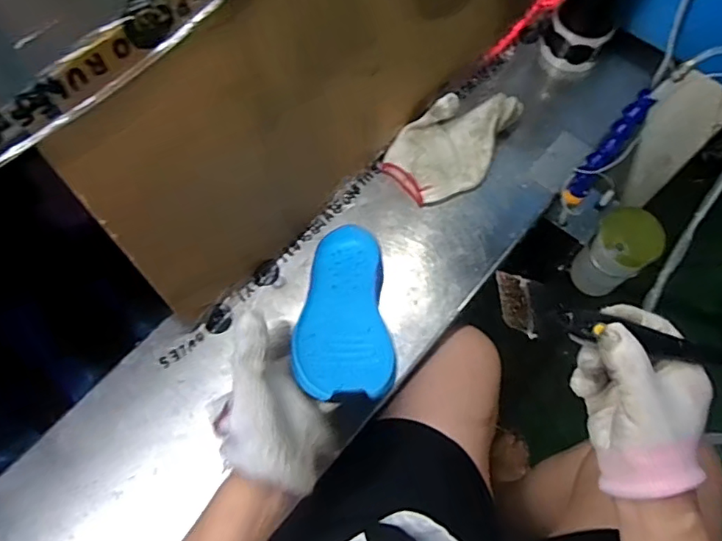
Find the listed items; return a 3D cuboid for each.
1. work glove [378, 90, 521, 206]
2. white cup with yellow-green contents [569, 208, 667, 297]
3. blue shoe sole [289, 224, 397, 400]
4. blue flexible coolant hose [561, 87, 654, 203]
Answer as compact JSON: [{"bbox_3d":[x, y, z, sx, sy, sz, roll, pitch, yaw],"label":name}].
[{"bbox_3d":[0.115,-0.160,0.666,0.168,0.059,0.107,-39,74,-16],"label":"work glove"},{"bbox_3d":[0.341,-0.023,0.736,0.067,0.129,0.075,-38,73,-16],"label":"white cup with yellow-green contents"},{"bbox_3d":[-0.016,0.035,0.523,0.085,0.027,0.226,1,39,-2],"label":"blue shoe sole"},{"bbox_3d":[0.272,-0.131,0.612,0.024,0.148,0.025,39,47,13],"label":"blue flexible coolant hose"}]

